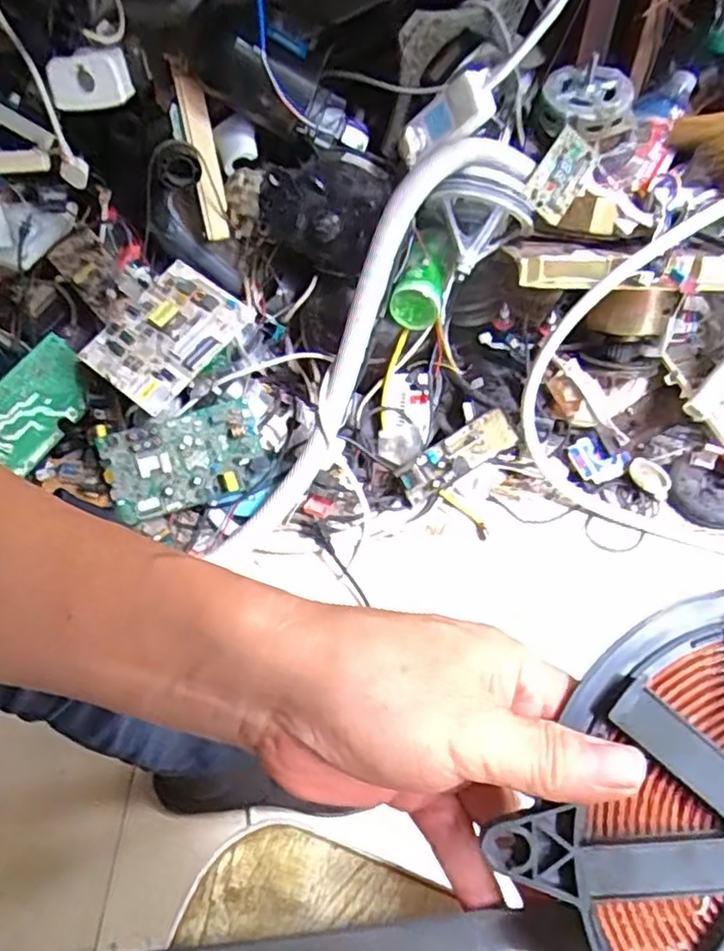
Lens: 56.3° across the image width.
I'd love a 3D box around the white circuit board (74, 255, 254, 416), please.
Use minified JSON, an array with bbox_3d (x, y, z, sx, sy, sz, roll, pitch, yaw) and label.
[{"bbox_3d":[-0.258,-0.188,0.900,0.147,0.019,0.197,37,75,15],"label":"white circuit board"}]

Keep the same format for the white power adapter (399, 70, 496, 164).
[{"bbox_3d":[0.097,-0.425,0.816,0.130,0.053,0.044,-26,45,31],"label":"white power adapter"}]

